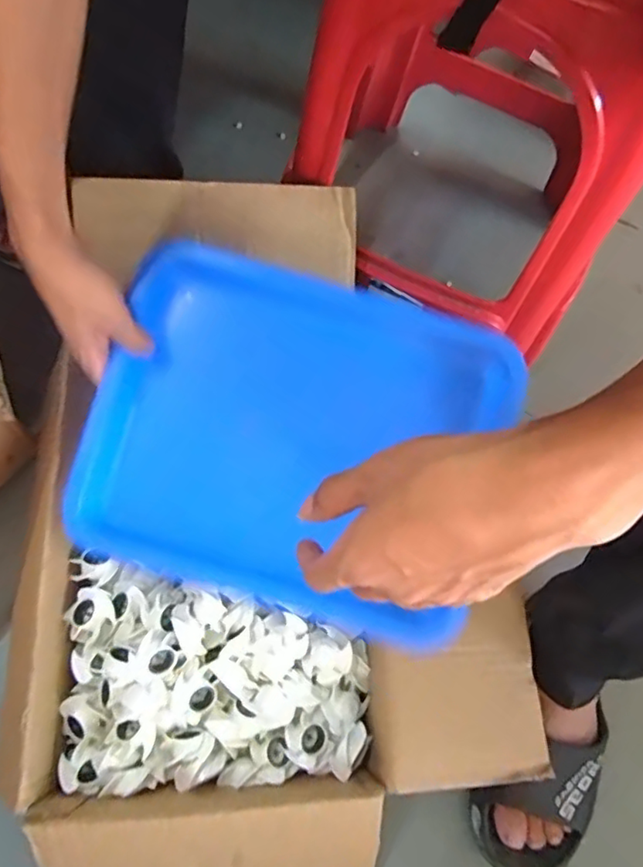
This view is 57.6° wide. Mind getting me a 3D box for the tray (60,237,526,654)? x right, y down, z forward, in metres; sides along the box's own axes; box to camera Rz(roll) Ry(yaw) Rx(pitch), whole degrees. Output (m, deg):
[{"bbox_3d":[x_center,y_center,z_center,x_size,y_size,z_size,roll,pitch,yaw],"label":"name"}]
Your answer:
[{"bbox_3d":[-0.020,-0.001,0.506,0.328,0.075,0.290,18,83,-7],"label":"tray"}]

